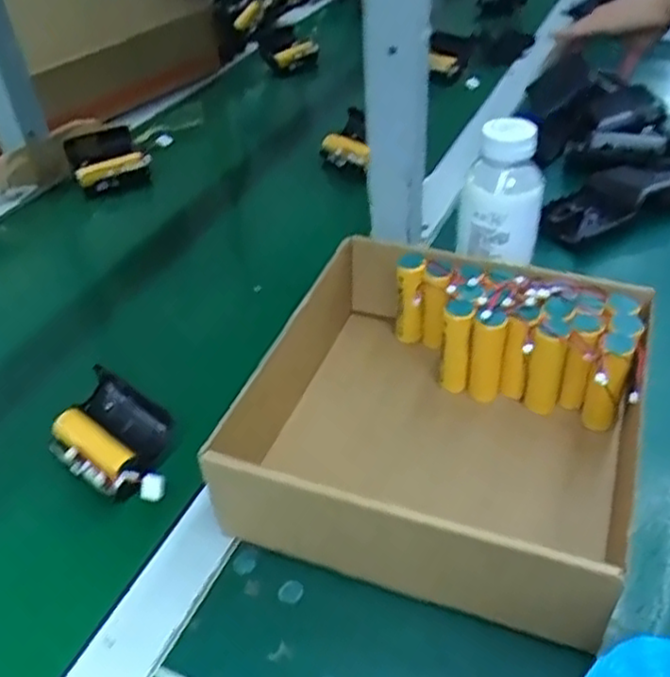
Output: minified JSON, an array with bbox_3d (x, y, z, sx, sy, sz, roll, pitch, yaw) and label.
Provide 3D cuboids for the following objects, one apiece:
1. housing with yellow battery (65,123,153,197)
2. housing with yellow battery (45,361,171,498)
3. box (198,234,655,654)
[{"bbox_3d":[-0.258,-0.203,0.816,0.079,0.055,0.059,-26,47,-27],"label":"housing with yellow battery"},{"bbox_3d":[-0.145,0.069,0.476,0.120,0.033,0.061,29,49,30],"label":"housing with yellow battery"},{"bbox_3d":[0.075,0.046,0.463,0.237,0.083,0.238,13,43,16],"label":"box"}]

